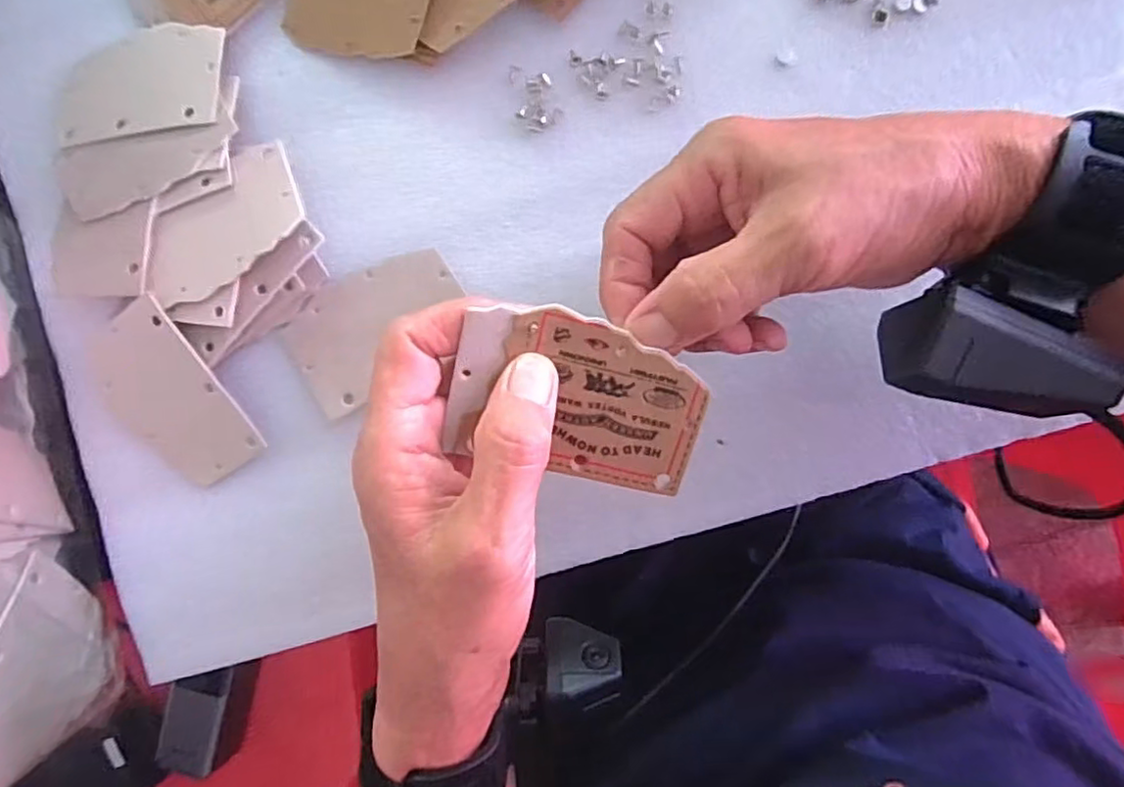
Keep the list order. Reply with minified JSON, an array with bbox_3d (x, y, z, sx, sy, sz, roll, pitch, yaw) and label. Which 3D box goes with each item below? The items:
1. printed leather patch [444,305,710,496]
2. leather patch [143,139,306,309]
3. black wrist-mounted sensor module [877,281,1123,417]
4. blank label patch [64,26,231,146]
[{"bbox_3d":[0.006,0.002,0.213,0.082,0.004,0.053,14,108,-6],"label":"printed leather patch"},{"bbox_3d":[-0.153,-0.075,0.286,0.079,0.004,0.047,-33,82,2],"label":"leather patch"},{"bbox_3d":[0.143,-0.012,0.204,0.075,0.020,0.033,12,91,5],"label":"black wrist-mounted sensor module"},{"bbox_3d":[-0.197,-0.146,0.299,0.082,0.004,0.054,-6,80,9],"label":"blank label patch"}]

